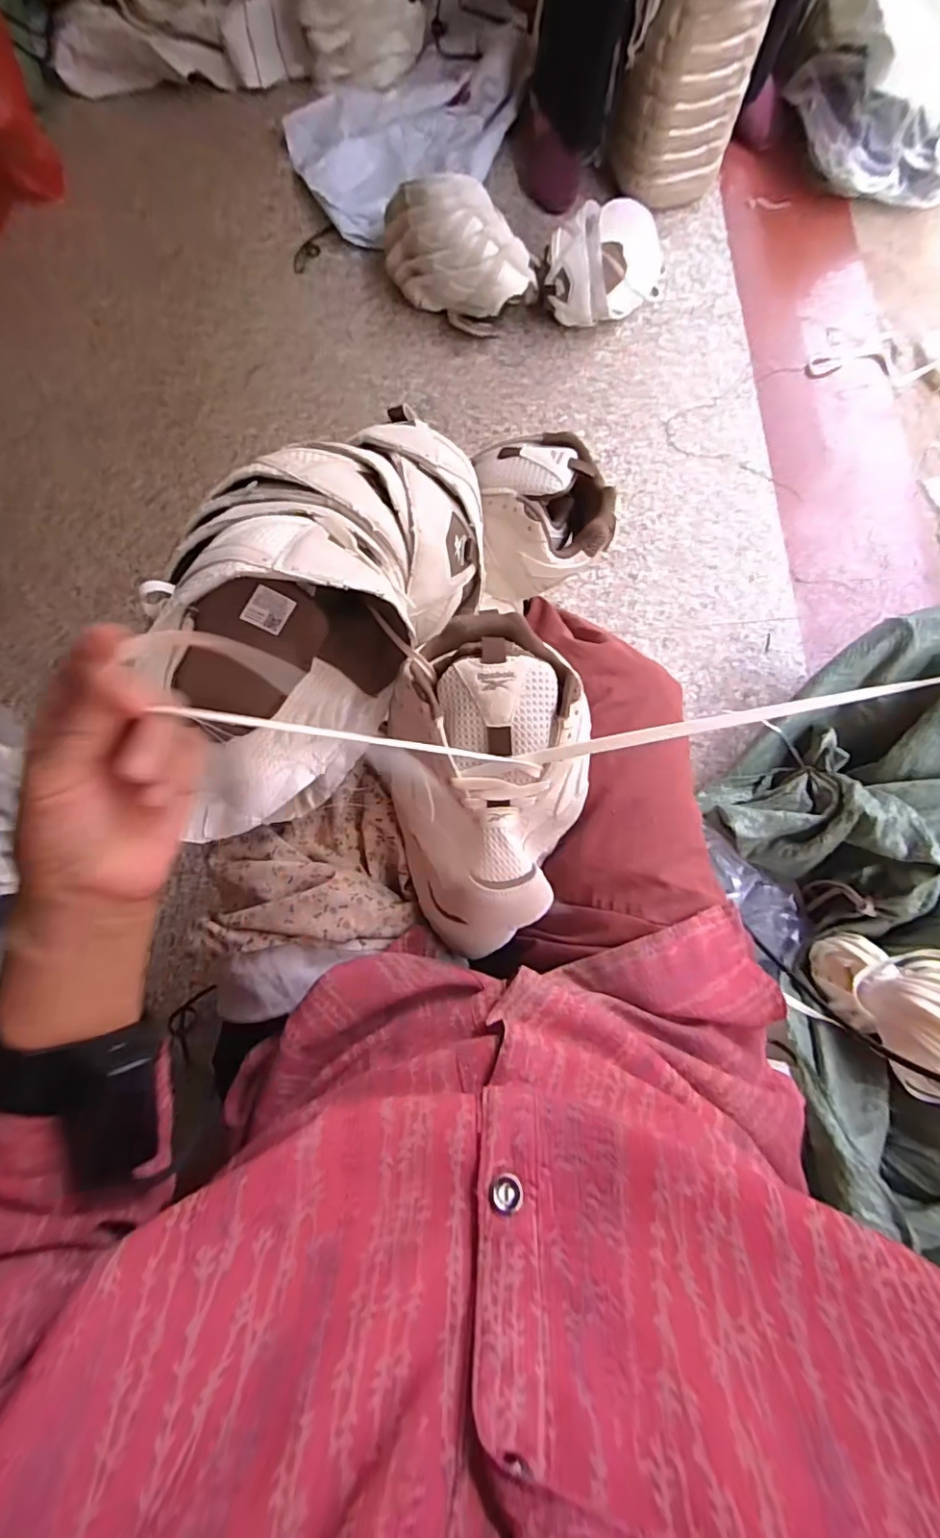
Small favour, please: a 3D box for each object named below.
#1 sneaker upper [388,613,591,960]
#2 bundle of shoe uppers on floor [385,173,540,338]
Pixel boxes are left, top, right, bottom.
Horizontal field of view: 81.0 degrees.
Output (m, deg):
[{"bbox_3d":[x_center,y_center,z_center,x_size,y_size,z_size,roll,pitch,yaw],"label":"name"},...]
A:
[{"bbox_3d":[0.014,0.012,0.384,0.144,0.098,0.229,-8,79,1],"label":"sneaker upper"},{"bbox_3d":[-0.022,-0.853,0.916,0.296,0.150,0.144,26,82,7],"label":"bundle of shoe uppers on floor"}]

